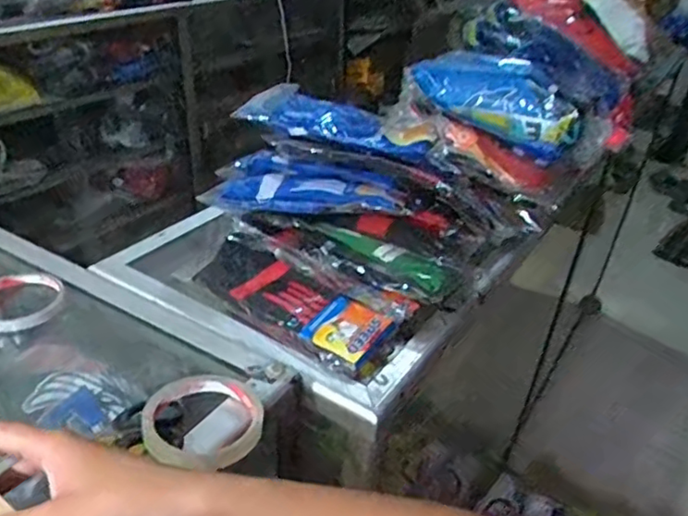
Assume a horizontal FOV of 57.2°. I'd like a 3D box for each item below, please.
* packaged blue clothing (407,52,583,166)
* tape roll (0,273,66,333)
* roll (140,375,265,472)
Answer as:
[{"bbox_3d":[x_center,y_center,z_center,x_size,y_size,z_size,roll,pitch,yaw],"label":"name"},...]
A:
[{"bbox_3d":[0.233,-0.241,0.951,0.257,0.102,0.086,27,34,3],"label":"packaged blue clothing"},{"bbox_3d":[-0.322,0.043,0.625,0.084,0.019,0.084,3,31,-2],"label":"tape roll"},{"bbox_3d":[-0.109,0.125,0.492,0.090,0.024,0.078,-1,32,-9],"label":"roll"}]

